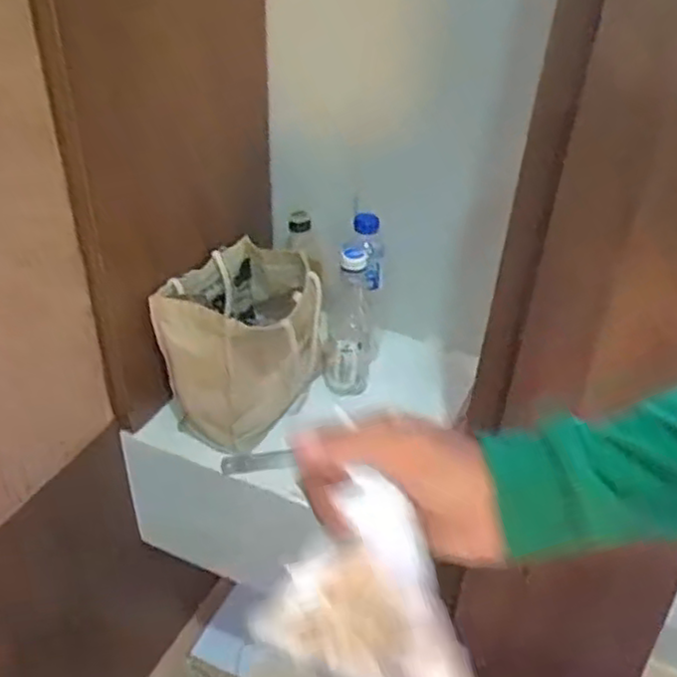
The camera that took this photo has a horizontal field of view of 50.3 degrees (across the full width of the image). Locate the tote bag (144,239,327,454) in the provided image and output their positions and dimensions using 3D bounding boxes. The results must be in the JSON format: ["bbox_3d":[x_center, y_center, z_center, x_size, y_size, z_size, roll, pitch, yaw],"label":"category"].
[{"bbox_3d":[-0.105,-0.003,0.851,0.148,0.161,0.208,16,38,18],"label":"tote bag"}]

